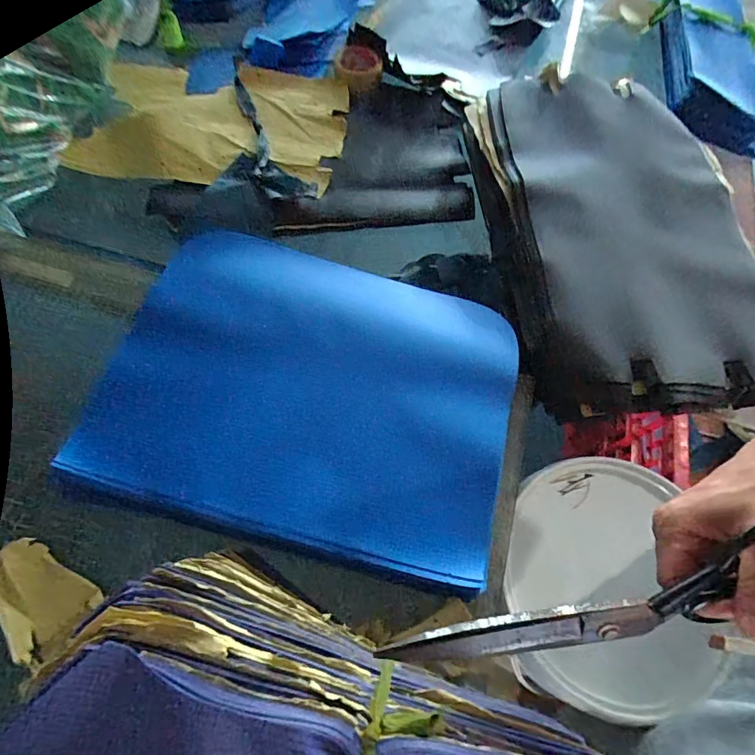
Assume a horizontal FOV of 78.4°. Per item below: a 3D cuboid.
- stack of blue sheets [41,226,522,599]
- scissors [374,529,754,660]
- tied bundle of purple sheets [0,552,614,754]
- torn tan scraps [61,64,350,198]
[{"bbox_3d":[-0.086,0.006,0.570,0.484,0.037,0.377,14,65,4],"label":"stack of blue sheets"},{"bbox_3d":[0.139,0.152,0.299,0.267,0.010,0.055,-17,109,-1],"label":"scissors"},{"bbox_3d":[-0.020,0.262,0.343,0.429,0.158,0.152,11,65,9],"label":"tied bundle of purple sheets"},{"bbox_3d":[-0.282,-0.467,0.820,0.429,0.029,0.292,9,65,1],"label":"torn tan scraps"}]

